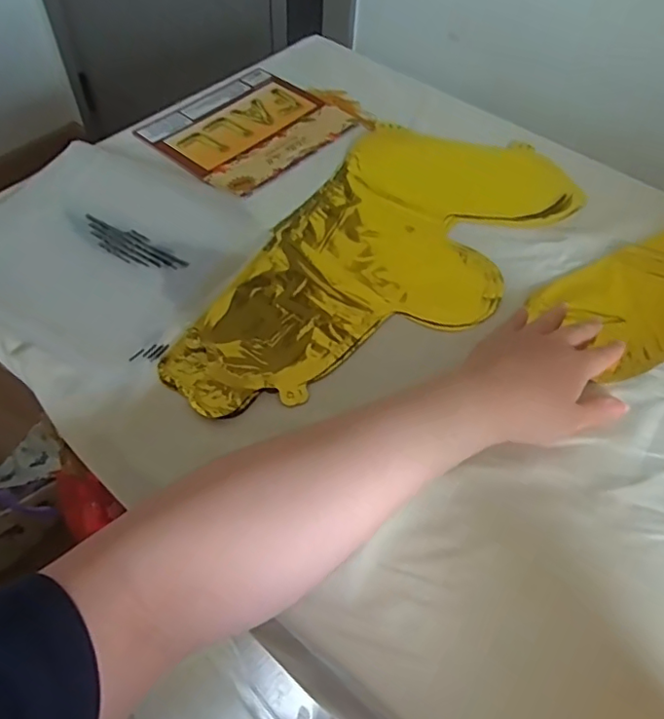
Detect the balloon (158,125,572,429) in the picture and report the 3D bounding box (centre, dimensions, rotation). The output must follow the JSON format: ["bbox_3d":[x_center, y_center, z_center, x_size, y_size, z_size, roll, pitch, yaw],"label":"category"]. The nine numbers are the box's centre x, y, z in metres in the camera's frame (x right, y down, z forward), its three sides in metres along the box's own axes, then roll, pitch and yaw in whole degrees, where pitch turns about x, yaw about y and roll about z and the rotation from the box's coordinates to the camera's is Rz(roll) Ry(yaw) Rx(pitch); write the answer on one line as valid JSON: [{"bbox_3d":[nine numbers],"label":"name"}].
[{"bbox_3d":[0.060,-0.093,0.518,0.223,0.012,0.424,23,57,14],"label":"balloon"}]

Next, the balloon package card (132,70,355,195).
[{"bbox_3d":[-0.093,-0.262,0.641,0.166,0.008,0.194,36,60,21],"label":"balloon package card"}]

